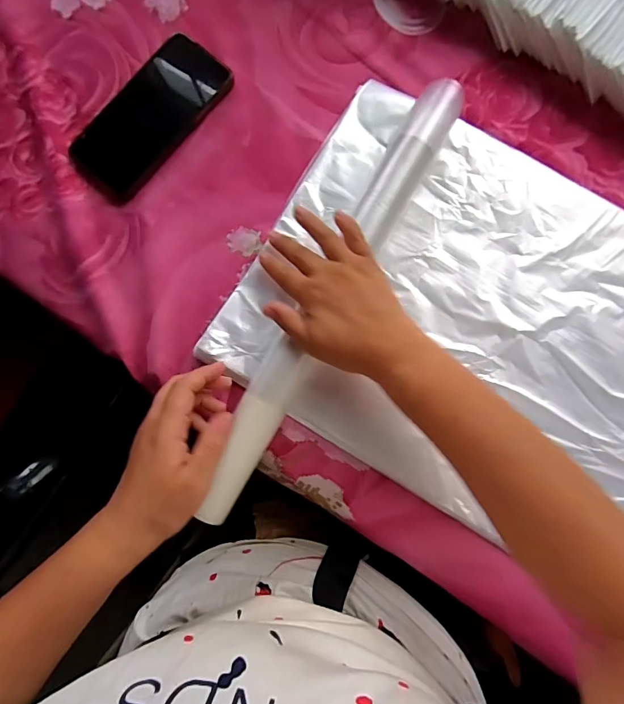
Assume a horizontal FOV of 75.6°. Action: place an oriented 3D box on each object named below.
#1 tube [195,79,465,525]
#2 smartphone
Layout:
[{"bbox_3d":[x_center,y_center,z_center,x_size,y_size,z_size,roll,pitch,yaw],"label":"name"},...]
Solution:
[{"bbox_3d":[0.014,-0.049,0.339,0.039,0.027,0.409,30,87,4],"label":"tube"},{"bbox_3d":[-0.155,-0.226,0.385,0.079,0.007,0.168,39,88,5],"label":"smartphone"}]

